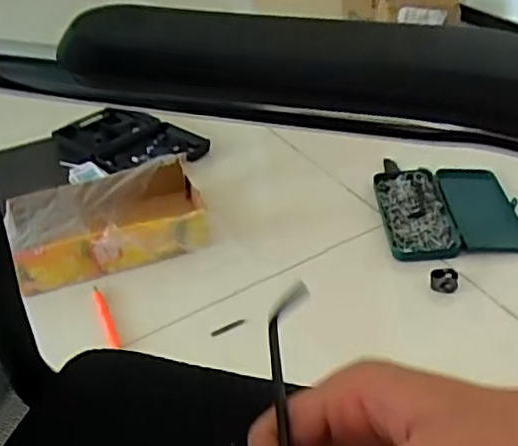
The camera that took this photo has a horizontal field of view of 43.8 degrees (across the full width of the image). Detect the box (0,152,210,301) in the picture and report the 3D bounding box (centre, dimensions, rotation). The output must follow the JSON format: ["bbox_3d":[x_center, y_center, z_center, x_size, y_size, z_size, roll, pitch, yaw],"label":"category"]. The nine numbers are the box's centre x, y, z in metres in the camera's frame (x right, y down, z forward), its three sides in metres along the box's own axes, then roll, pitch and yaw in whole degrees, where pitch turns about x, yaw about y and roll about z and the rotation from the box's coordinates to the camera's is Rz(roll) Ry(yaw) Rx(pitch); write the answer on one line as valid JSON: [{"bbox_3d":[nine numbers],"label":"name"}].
[{"bbox_3d":[-0.277,0.006,1.181,0.348,0.104,0.192,-13,38,-8],"label":"box"}]

